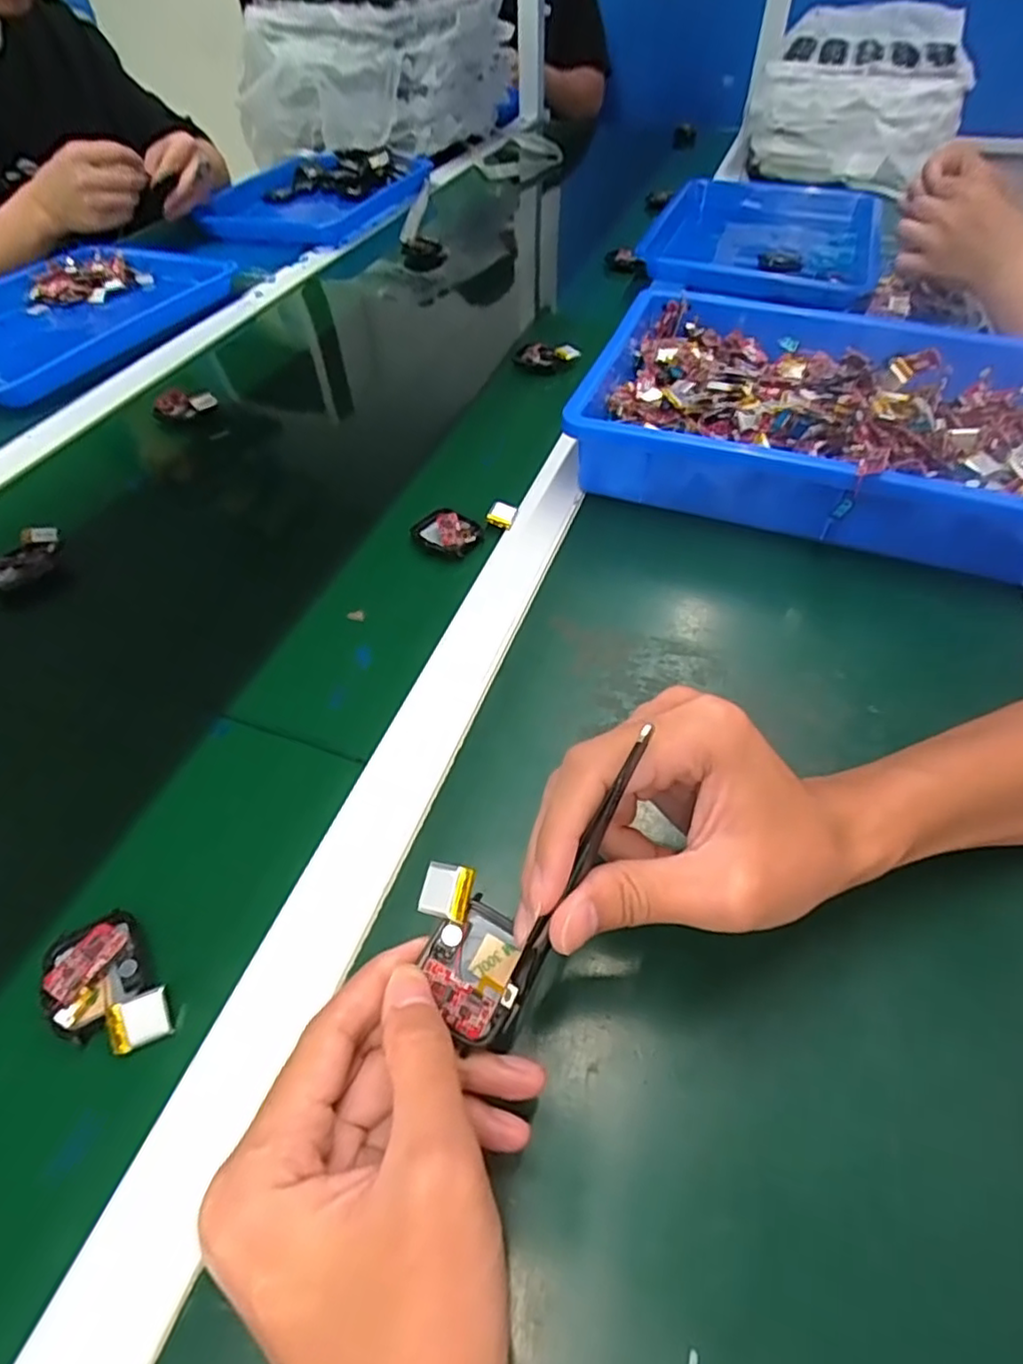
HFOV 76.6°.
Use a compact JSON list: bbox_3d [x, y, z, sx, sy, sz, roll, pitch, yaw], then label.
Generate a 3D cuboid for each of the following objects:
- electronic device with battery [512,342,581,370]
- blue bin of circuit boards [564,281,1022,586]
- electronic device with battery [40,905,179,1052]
[{"bbox_3d":[0.034,-0.313,0.623,0.061,0.016,0.025,2,47,4],"label":"electronic device with battery"},{"bbox_3d":[0.250,-0.202,0.499,0.363,0.079,0.265,15,53,13],"label":"blue bin of circuit boards"},{"bbox_3d":[-0.169,0.127,0.269,0.037,0.014,0.062,-35,58,-24],"label":"electronic device with battery"}]

